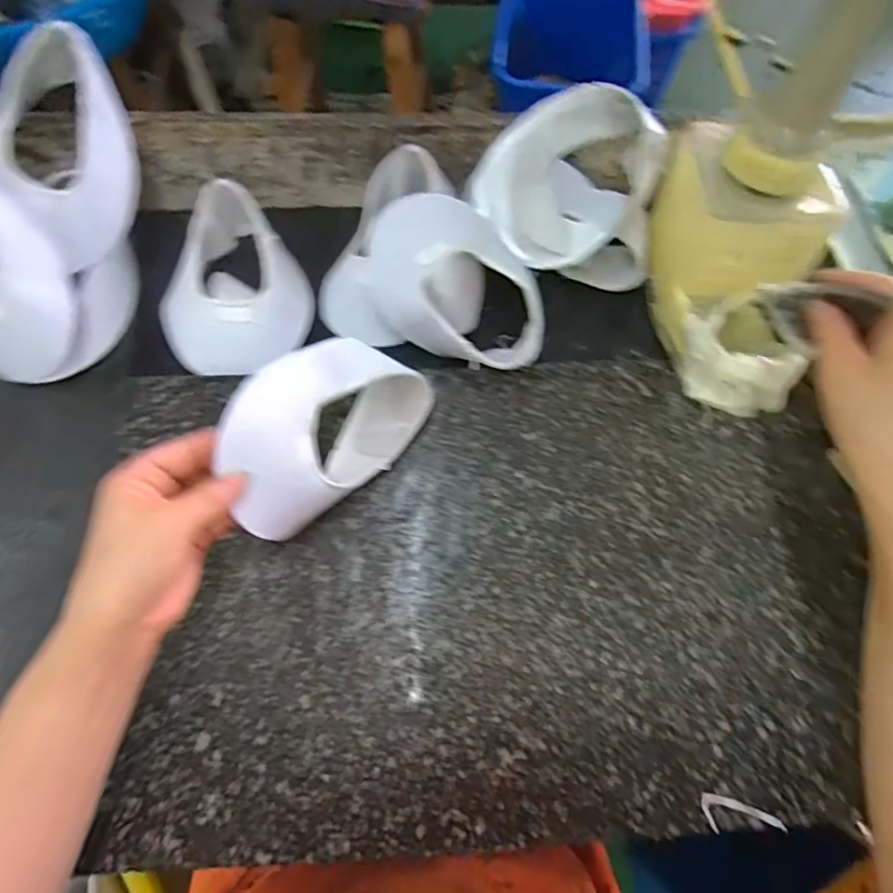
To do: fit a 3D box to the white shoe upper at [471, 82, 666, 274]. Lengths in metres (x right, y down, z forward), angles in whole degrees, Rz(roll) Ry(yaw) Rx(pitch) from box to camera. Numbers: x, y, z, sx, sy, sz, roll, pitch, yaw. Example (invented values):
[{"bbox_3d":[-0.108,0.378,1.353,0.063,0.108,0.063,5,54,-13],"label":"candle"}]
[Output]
[{"bbox_3d":[0.107,-0.239,0.482,0.138,0.085,0.131,-41,75,-16],"label":"white shoe upper"}]

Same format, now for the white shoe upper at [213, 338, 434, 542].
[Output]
[{"bbox_3d":[-0.085,-0.013,0.396,0.081,0.105,0.164,33,71,11],"label":"white shoe upper"}]

